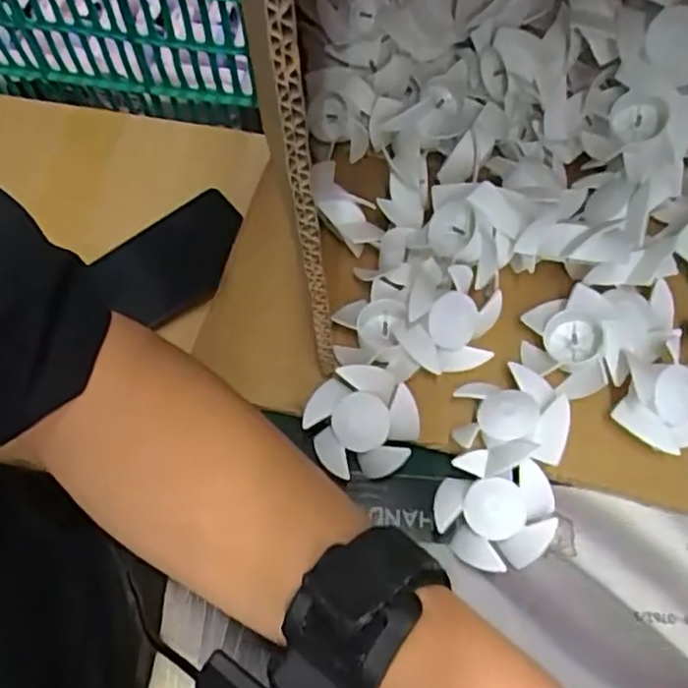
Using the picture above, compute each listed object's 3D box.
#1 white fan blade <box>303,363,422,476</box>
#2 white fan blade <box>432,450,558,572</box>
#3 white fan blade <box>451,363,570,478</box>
[{"bbox_3d":[0.008,0.032,0.279,0.045,0.023,0.040,-4,63,-1],"label":"white fan blade"},{"bbox_3d":[0.059,0.068,0.269,0.044,0.020,0.042,0,63,1],"label":"white fan blade"},{"bbox_3d":[0.066,0.031,0.272,0.042,0.027,0.042,0,63,1],"label":"white fan blade"}]

